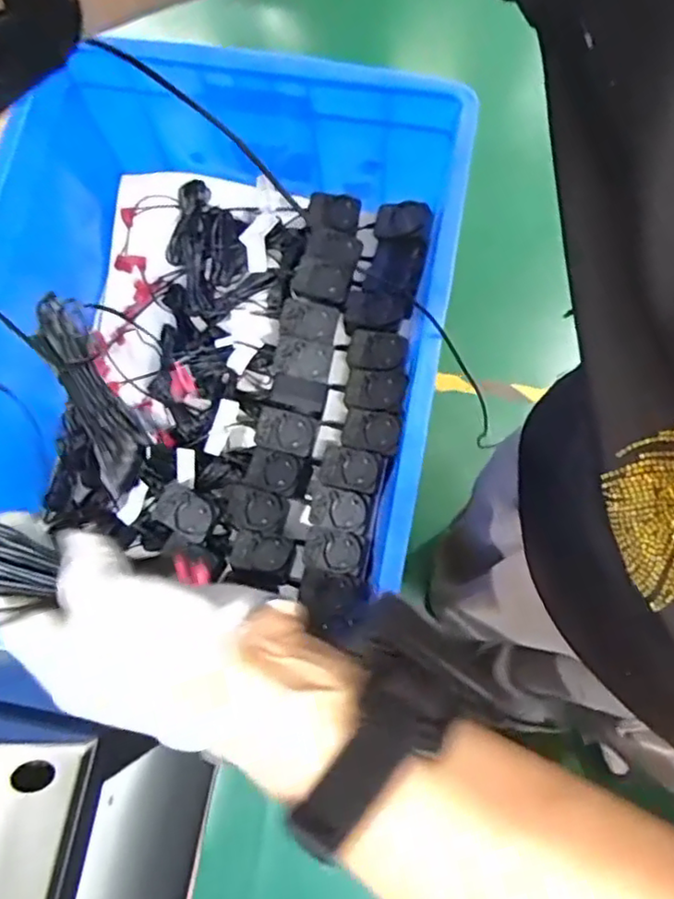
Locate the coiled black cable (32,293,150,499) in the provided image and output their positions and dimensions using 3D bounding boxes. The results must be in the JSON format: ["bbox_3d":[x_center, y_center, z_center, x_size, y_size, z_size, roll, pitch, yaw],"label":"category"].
[{"bbox_3d":[-0.123,-0.029,0.314,0.029,0.015,0.101,-25,90,-4],"label":"coiled black cable"}]

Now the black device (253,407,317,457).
[{"bbox_3d":[-0.052,-0.017,0.631,0.060,0.032,0.042,13,77,5],"label":"black device"}]

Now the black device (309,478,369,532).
[{"bbox_3d":[0.004,0.057,0.624,0.062,0.022,0.043,5,88,26],"label":"black device"}]

